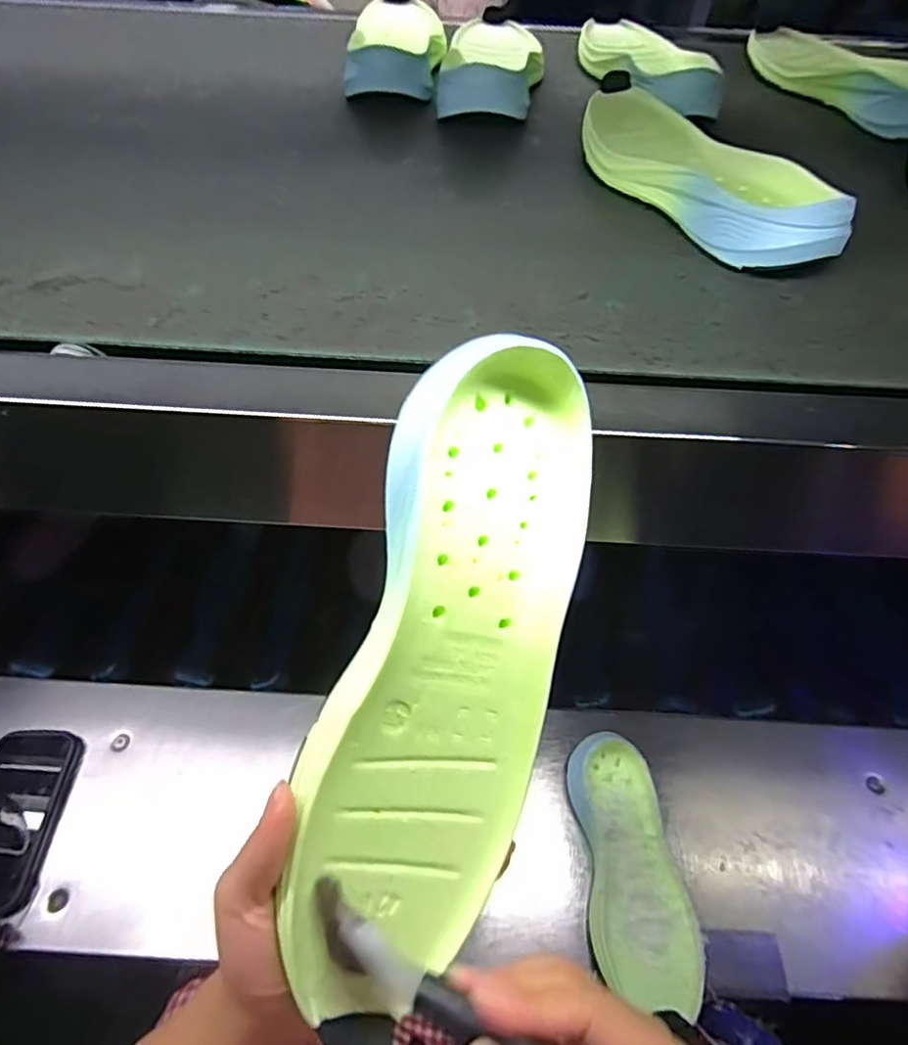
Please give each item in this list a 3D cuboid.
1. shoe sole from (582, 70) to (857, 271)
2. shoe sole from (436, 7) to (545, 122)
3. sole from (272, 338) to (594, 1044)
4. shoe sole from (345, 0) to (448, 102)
[{"bbox_3d":[0.193,-0.286,0.482,0.107,0.045,0.296,-22,55,-18],"label":"shoe sole"},{"bbox_3d":[0.046,-0.506,0.655,0.100,0.049,0.292,4,51,2],"label":"shoe sole"},{"bbox_3d":[-0.005,0.064,0.274,0.099,0.060,0.278,15,86,-24],"label":"sole"},{"bbox_3d":[-0.066,-0.541,0.676,0.098,0.050,0.268,-2,52,-3],"label":"shoe sole"}]

